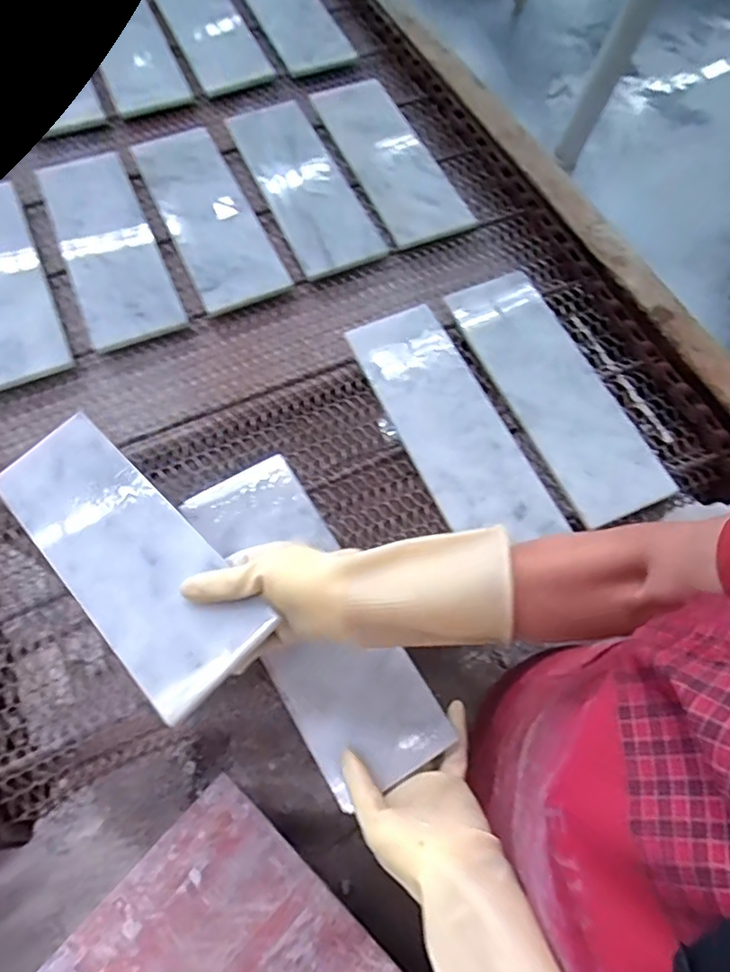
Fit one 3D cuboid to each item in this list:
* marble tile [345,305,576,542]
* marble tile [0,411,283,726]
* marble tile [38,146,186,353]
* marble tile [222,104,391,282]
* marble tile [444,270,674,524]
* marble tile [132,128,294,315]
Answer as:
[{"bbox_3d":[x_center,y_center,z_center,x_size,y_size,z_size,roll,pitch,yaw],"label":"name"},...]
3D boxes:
[{"bbox_3d":[0.088,-0.069,0.639,0.108,0.021,0.304,-22,67,-9],"label":"marble tile"},{"bbox_3d":[-0.205,0.048,0.501,0.104,0.010,0.307,-44,59,-14],"label":"marble tile"},{"bbox_3d":[-0.319,-0.302,0.741,0.110,0.013,0.332,-23,67,-10],"label":"marble tile"},{"bbox_3d":[-0.083,-0.417,0.817,0.112,0.013,0.354,-22,67,-9],"label":"marble tile"},{"bbox_3d":[0.210,-0.116,0.662,0.115,0.018,0.329,-17,63,-16],"label":"marble tile"},{"bbox_3d":[-0.204,-0.356,0.780,0.111,0.012,0.341,-23,67,-10],"label":"marble tile"}]

